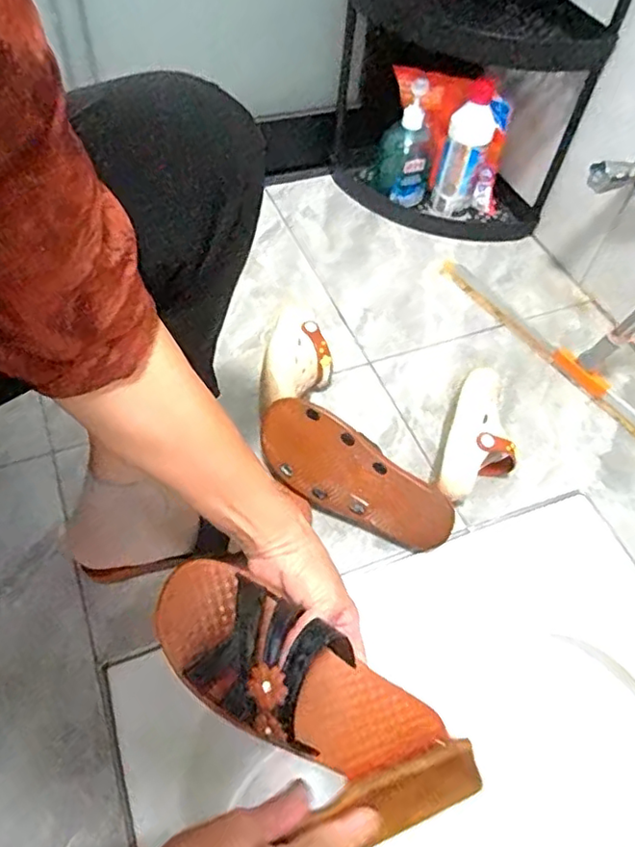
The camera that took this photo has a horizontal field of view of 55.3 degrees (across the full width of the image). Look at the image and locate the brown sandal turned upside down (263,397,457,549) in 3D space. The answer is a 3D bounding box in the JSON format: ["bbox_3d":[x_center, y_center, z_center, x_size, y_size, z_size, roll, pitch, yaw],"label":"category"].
[{"bbox_3d":[0.041,0.058,0.664,0.219,0.065,0.094,28,92,9],"label":"brown sandal turned upside down"}]

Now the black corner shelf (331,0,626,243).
[{"bbox_3d":[0.213,-0.528,0.790,0.235,0.553,0.289,-27,61,-21],"label":"black corner shelf"}]

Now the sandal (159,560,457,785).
[{"bbox_3d":[-0.009,0.170,0.408,0.219,0.060,0.085,31,58,2],"label":"sandal"}]

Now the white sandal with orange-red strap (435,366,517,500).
[{"bbox_3d":[0.183,0.019,0.683,0.078,0.076,0.160,17,55,6],"label":"white sandal with orange-red strap"}]

